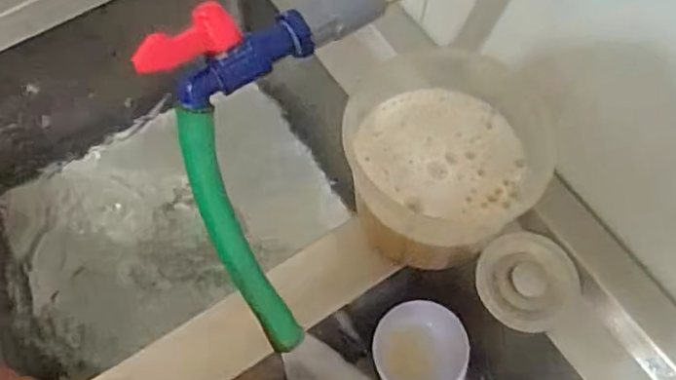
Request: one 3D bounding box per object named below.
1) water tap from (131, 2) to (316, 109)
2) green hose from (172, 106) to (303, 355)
[{"bbox_3d":[-0.060,-0.072,0.341,0.096,0.050,0.026,-32,44,-24],"label":"water tap"},{"bbox_3d":[-0.060,0.027,0.373,0.025,0.024,0.153,-25,108,-14],"label":"green hose"}]

